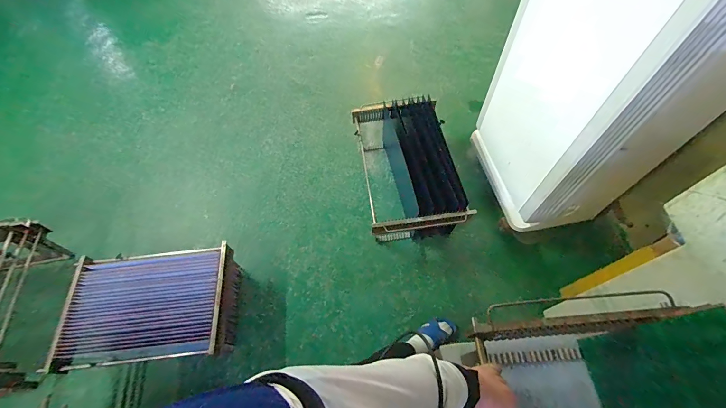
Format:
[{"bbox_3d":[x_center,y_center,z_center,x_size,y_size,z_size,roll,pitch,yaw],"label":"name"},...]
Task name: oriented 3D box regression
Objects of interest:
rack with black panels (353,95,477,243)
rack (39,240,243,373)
[{"bbox_3d":[0.196,-0.194,1.569,0.402,0.378,0.744,-8,61,-2],"label":"rack with black panels"},{"bbox_3d":[-0.792,0.400,1.274,0.587,0.241,0.409,-5,61,0],"label":"rack"}]

